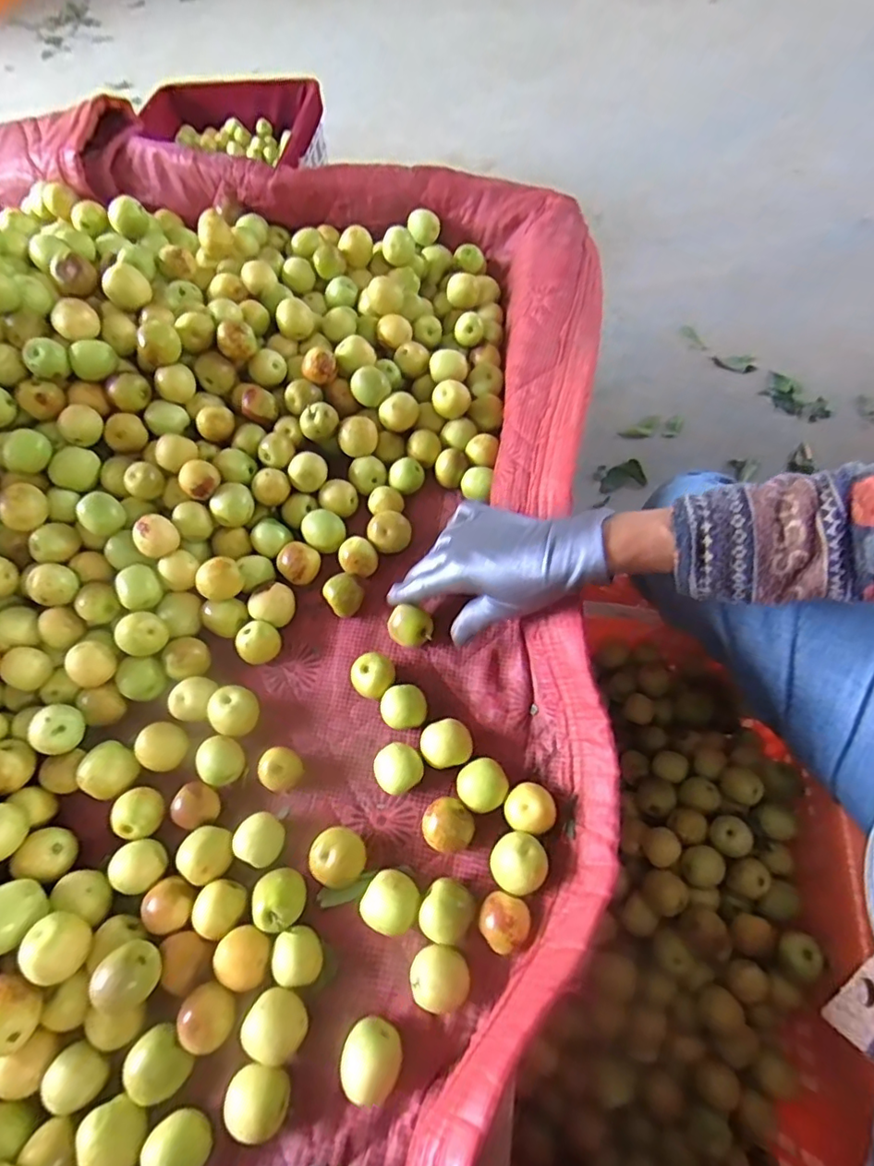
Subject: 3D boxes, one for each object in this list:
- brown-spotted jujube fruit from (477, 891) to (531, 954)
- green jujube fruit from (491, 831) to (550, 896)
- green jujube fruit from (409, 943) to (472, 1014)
[{"bbox_3d":[0.041,0.206,0.343,0.030,0.025,0.031,-2,62,3],"label":"brown-spotted jujube fruit"},{"bbox_3d":[0.052,0.177,0.356,0.033,0.030,0.033,-2,62,3],"label":"green jujube fruit"},{"bbox_3d":[0.002,0.233,0.334,0.034,0.025,0.032,-2,62,3],"label":"green jujube fruit"}]

